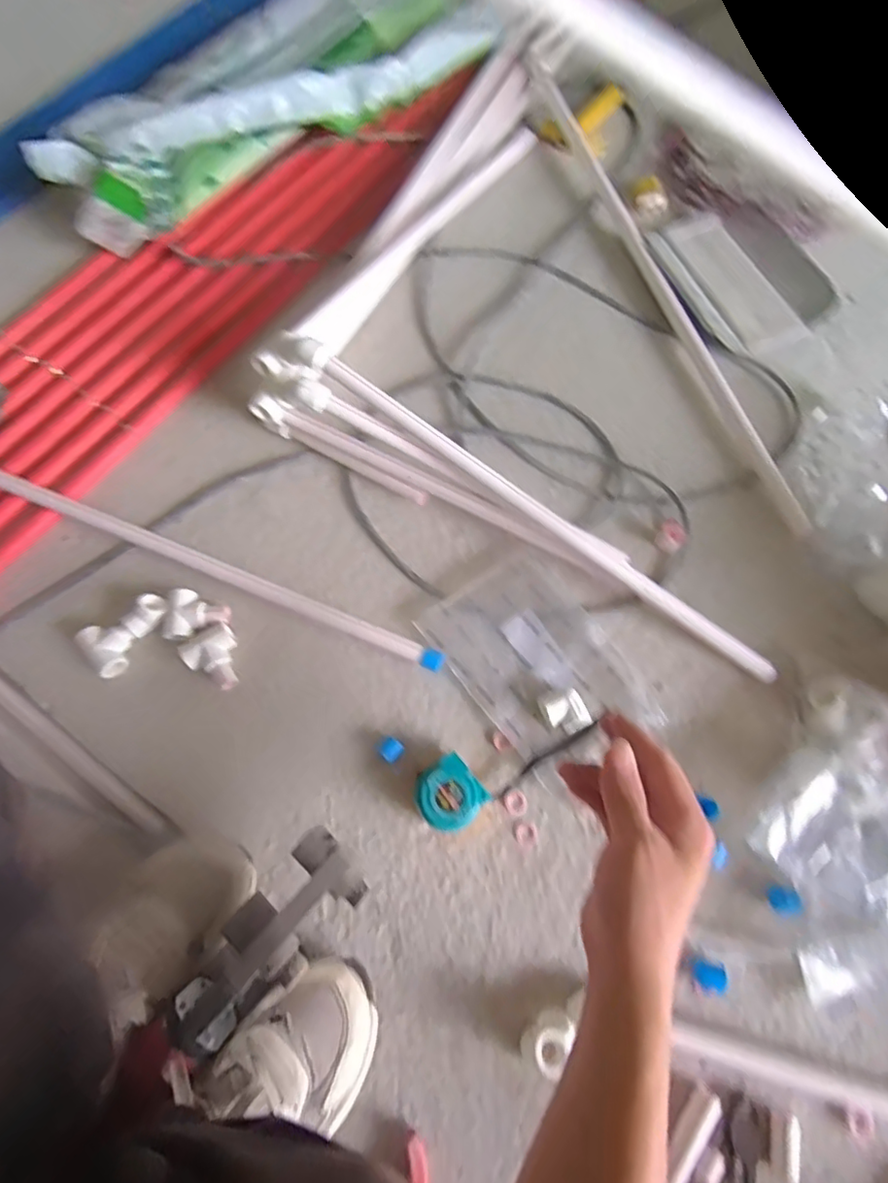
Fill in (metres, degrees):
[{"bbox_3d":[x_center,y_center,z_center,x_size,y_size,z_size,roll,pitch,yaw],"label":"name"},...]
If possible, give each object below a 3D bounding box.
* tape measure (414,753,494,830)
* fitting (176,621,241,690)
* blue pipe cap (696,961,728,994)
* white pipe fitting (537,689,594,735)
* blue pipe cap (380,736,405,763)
[{"bbox_3d":[0.005,0.199,0.559,0.062,0.045,0.064,-39,74,-12],"label":"tape measure"},{"bbox_3d":[-0.246,0.075,0.619,0.056,0.033,0.068,-37,74,-11],"label":"fitting"},{"bbox_3d":[0.238,0.343,0.508,0.024,0.025,0.021,8,71,4],"label":"blue pipe cap"},{"bbox_3d":[0.126,0.125,0.591,0.041,0.030,0.046,-27,72,-8],"label":"white pipe fitting"},{"bbox_3d":[-0.053,0.162,0.582,0.022,0.020,0.022,-43,75,-13],"label":"blue pipe cap"}]

